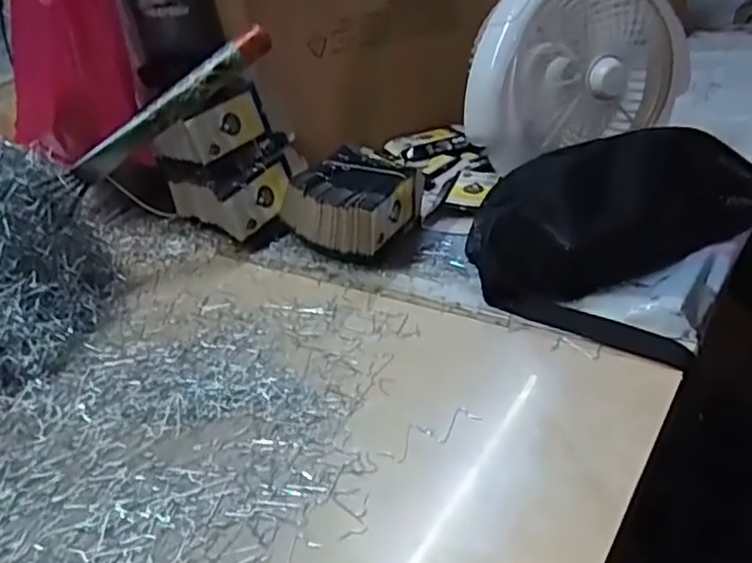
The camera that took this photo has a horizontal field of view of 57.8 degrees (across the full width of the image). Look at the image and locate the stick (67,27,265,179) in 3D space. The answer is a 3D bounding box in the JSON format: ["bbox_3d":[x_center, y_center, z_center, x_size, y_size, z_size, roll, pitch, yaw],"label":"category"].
[{"bbox_3d":[-0.183,-0.157,0.609,0.208,0.027,0.024,-36,34,2],"label":"stick"}]

